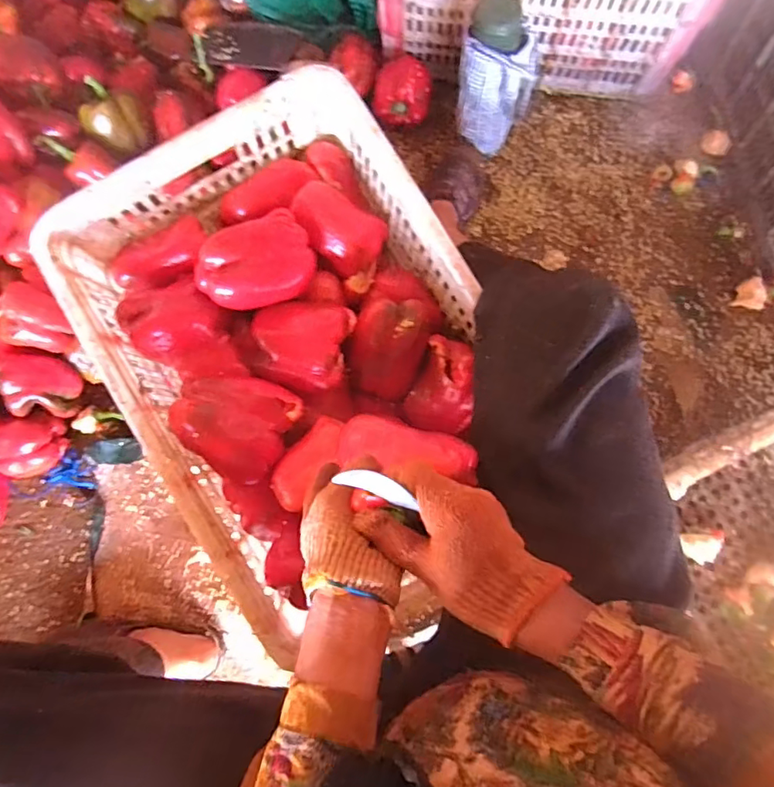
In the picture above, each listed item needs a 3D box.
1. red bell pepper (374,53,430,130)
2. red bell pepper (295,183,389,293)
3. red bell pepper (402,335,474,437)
[{"bbox_3d":[0.025,-0.523,0.940,0.099,0.091,0.083,12,76,5],"label":"red bell pepper"},{"bbox_3d":[-0.054,-0.188,0.635,0.121,0.058,0.076,35,108,-14],"label":"red bell pepper"},{"bbox_3d":[0.064,-0.009,0.596,0.077,0.066,0.108,20,77,7],"label":"red bell pepper"}]

